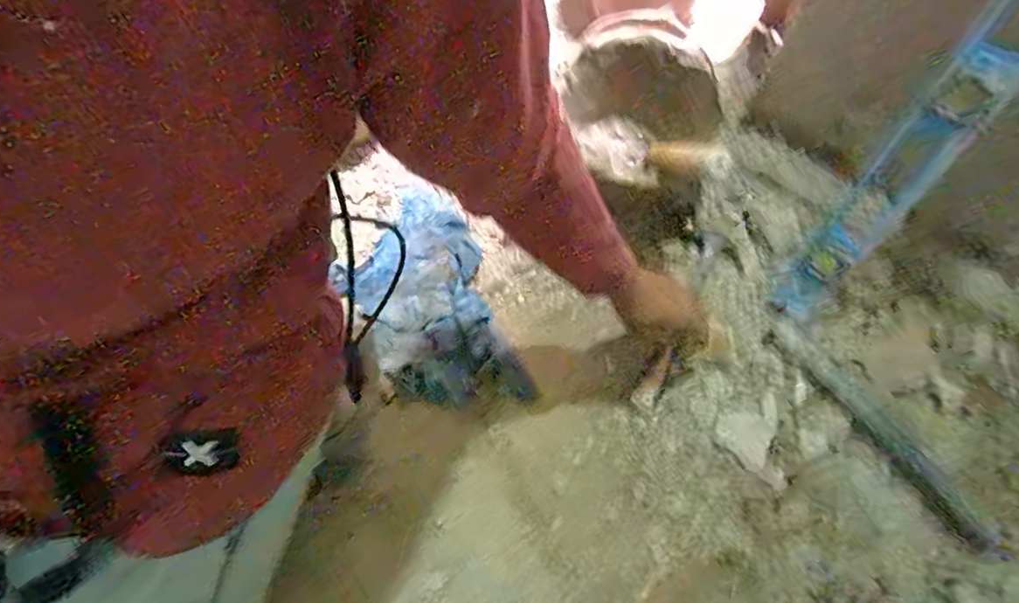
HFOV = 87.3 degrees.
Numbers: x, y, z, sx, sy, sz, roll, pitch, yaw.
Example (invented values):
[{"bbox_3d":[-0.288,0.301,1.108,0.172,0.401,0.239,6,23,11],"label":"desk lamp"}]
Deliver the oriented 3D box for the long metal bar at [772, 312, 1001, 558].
[{"bbox_3d":[0.455,0.158,0.670,0.037,0.029,0.344,-31,68,-14],"label":"long metal bar"}]

